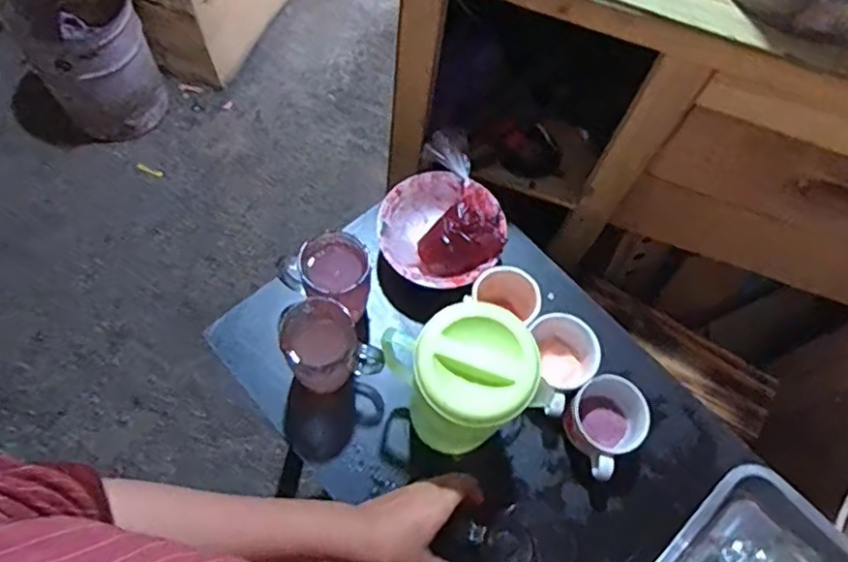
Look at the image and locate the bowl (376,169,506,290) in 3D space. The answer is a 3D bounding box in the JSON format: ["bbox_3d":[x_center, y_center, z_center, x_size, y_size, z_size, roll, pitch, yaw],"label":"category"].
[{"bbox_3d":[0.021,-0.059,0.762,0.151,0.051,0.145,22,66,7],"label":"bowl"}]

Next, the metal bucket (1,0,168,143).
[{"bbox_3d":[-0.847,-0.573,1.594,0.282,0.363,0.294,1,65,-3],"label":"metal bucket"}]

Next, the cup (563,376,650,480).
[{"bbox_3d":[0.198,0.159,0.694,0.099,0.068,0.080,-36,72,-18],"label":"cup"}]

